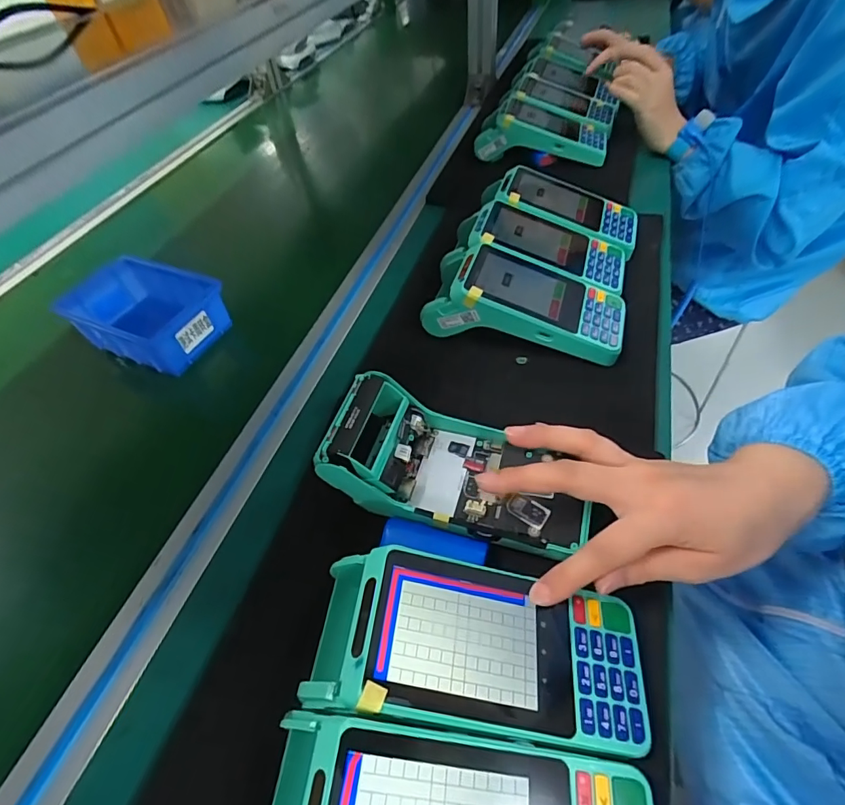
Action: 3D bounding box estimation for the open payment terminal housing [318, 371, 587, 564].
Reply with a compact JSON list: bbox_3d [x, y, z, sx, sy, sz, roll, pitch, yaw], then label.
[{"bbox_3d":[0.024,0.040,0.299,0.160,0.059,0.077,13,52,11],"label":"open payment terminal housing"}]

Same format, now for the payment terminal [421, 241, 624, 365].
[{"bbox_3d":[0.092,-0.087,0.420,0.170,0.072,0.078,13,54,15],"label":"payment terminal"}]

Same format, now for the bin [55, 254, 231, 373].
[{"bbox_3d":[-0.285,-0.092,0.472,0.155,0.054,0.095,19,56,20],"label":"bin"}]

